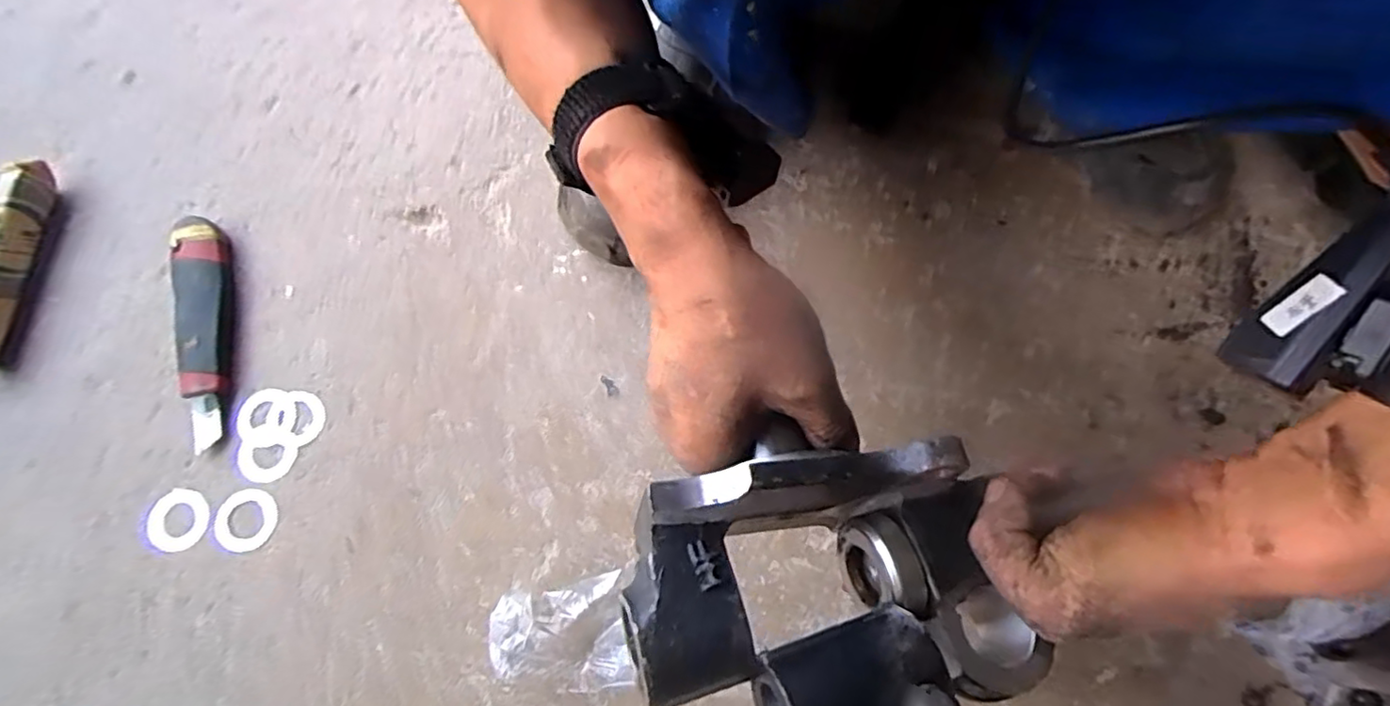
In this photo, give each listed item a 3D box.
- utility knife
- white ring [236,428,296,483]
[{"bbox_3d":[-0.362,-0.018,0.466,0.040,0.020,0.170,-12,76,-2],"label":"utility knife"},{"bbox_3d":[-0.303,0.072,0.450,0.041,0.004,0.037,7,76,3],"label":"white ring"}]

